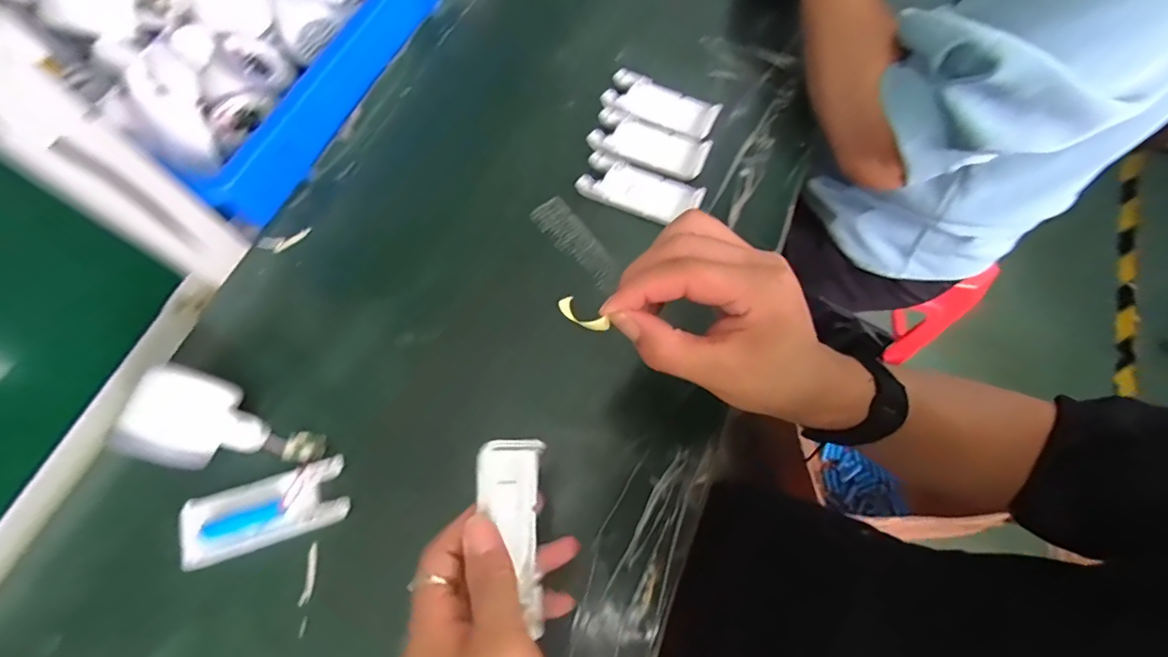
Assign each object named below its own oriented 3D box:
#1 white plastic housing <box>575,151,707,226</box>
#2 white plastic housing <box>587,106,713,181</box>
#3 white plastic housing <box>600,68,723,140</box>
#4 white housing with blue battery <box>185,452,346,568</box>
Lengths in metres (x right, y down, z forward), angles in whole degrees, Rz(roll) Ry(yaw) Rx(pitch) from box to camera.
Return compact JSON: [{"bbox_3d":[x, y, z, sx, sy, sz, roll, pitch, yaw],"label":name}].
[{"bbox_3d":[0.048,-0.119,0.436,0.103,0.008,0.044,21,70,7],"label":"white plastic housing"},{"bbox_3d":[0.059,-0.166,0.453,0.104,0.010,0.050,22,70,7],"label":"white plastic housing"},{"bbox_3d":[0.073,-0.210,0.477,0.105,0.014,0.047,25,70,8],"label":"white plastic housing"},{"bbox_3d":[-0.213,0.123,0.342,0.102,0.015,0.044,-16,70,-7],"label":"white housing with blue battery"}]

